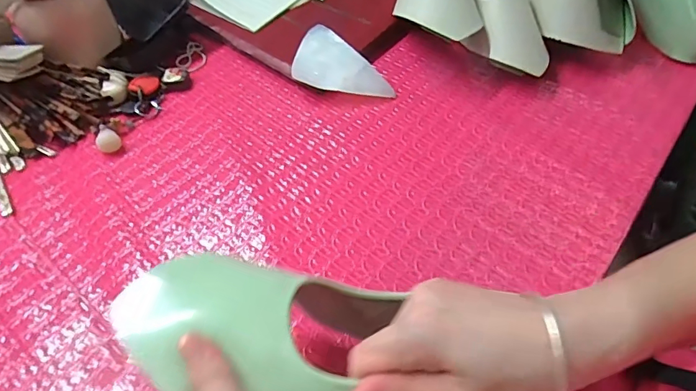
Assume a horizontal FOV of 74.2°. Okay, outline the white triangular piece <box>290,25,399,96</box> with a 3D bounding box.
[{"bbox_3d":[-0.017,-0.135,0.499,0.078,0.029,0.119,-35,57,-23],"label":"white triangular piece"}]

